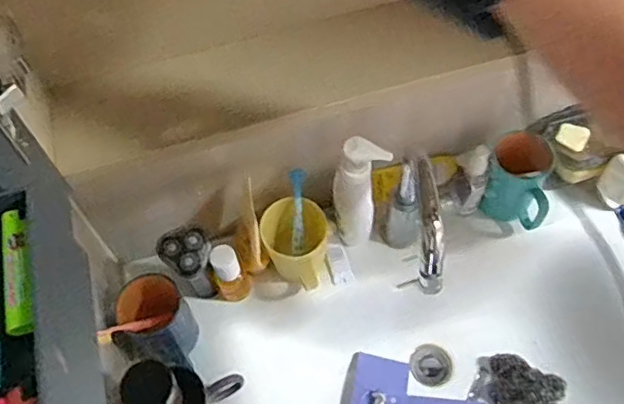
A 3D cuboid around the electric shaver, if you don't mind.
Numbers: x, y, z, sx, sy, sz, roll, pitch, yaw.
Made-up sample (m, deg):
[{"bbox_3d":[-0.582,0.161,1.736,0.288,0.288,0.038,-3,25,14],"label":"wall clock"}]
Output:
[{"bbox_3d":[-0.143,0.087,0.756,0.059,0.140,0.051,-33,62,-15],"label":"electric shaver"}]

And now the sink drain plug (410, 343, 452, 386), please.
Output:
[{"bbox_3d":[0.180,0.248,0.915,0.062,0.018,0.059,-2,58,3],"label":"sink drain plug"}]

